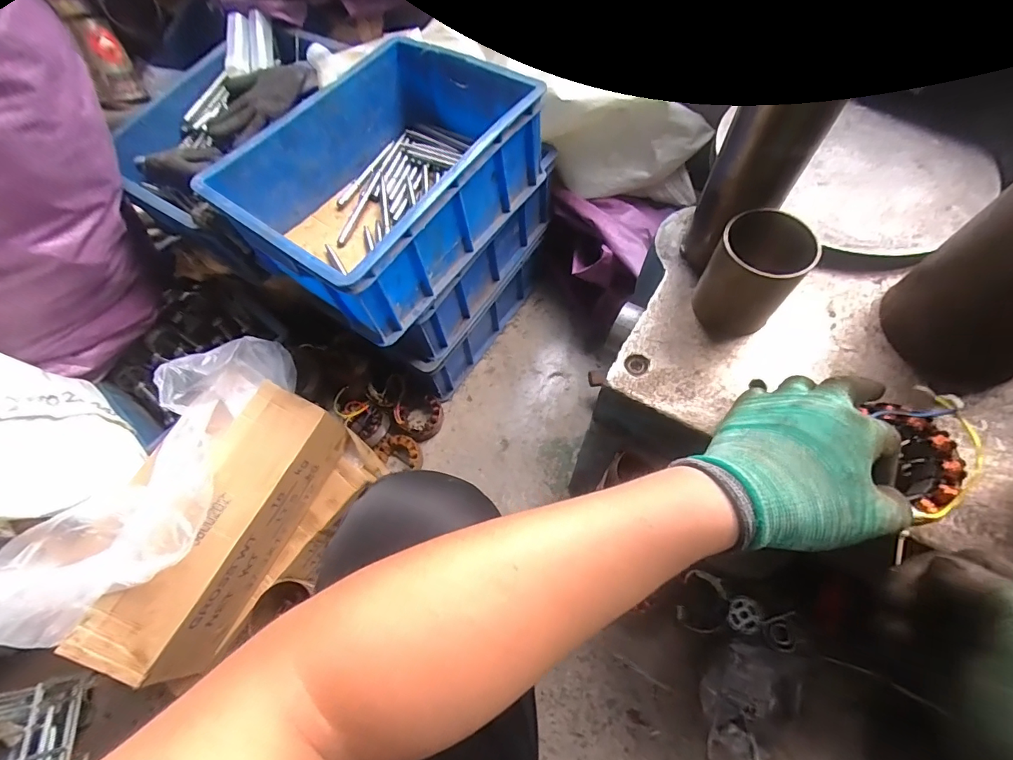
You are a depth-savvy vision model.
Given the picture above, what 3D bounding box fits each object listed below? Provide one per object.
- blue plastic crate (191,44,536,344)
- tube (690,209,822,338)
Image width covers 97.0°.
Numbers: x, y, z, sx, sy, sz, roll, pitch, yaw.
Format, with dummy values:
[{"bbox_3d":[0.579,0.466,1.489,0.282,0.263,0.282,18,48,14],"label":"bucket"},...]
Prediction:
[{"bbox_3d":[-0.170,-0.288,0.644,0.289,0.145,0.393,32,70,17],"label":"blue plastic crate"},{"bbox_3d":[0.206,-0.089,0.384,0.065,0.087,0.071,-25,65,-8],"label":"tube"}]

